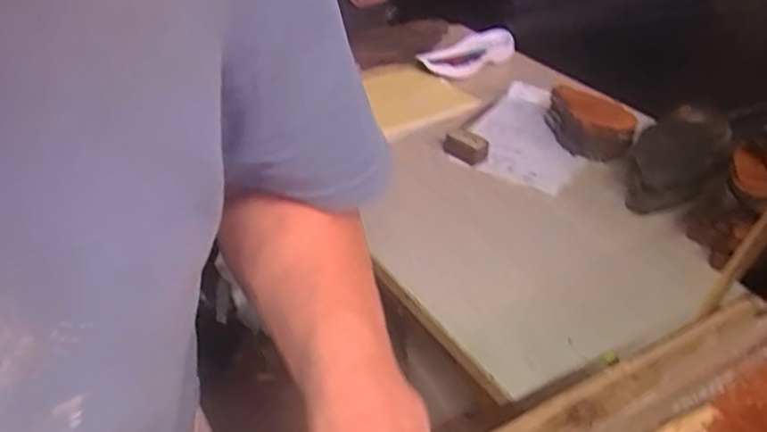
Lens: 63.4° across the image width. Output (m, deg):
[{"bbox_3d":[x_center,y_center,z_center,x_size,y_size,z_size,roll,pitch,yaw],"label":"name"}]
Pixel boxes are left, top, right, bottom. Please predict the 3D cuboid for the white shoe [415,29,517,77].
[{"bbox_3d":[0.182,-0.361,1.374,0.266,0.050,0.100,-27,46,-35],"label":"white shoe"}]

